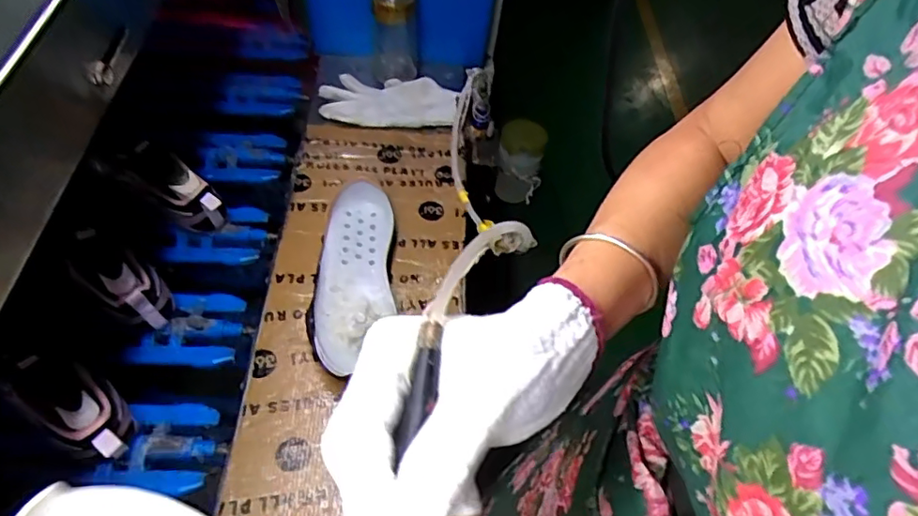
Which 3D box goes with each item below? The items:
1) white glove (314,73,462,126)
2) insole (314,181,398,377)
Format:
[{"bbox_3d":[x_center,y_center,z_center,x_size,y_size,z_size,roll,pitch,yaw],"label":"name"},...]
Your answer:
[{"bbox_3d":[-0.100,-0.228,0.847,0.194,0.033,0.083,-4,57,-7],"label":"white glove"},{"bbox_3d":[-0.118,0.018,0.667,0.089,0.052,0.262,-2,57,-6],"label":"insole"}]

